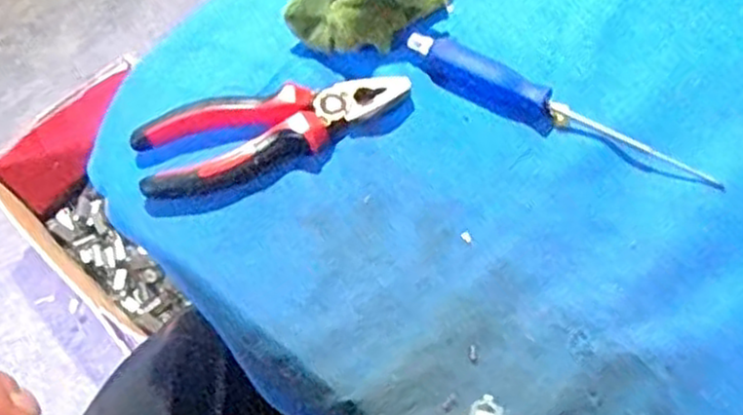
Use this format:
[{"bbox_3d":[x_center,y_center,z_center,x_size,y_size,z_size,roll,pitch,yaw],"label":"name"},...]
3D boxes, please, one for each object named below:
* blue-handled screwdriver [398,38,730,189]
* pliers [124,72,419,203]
[{"bbox_3d":[0.104,-0.056,0.430,0.186,0.017,0.024,26,66,18],"label":"blue-handled screwdriver"},{"bbox_3d":[-0.057,-0.046,0.435,0.156,0.020,0.060,-18,61,-6],"label":"pliers"}]

